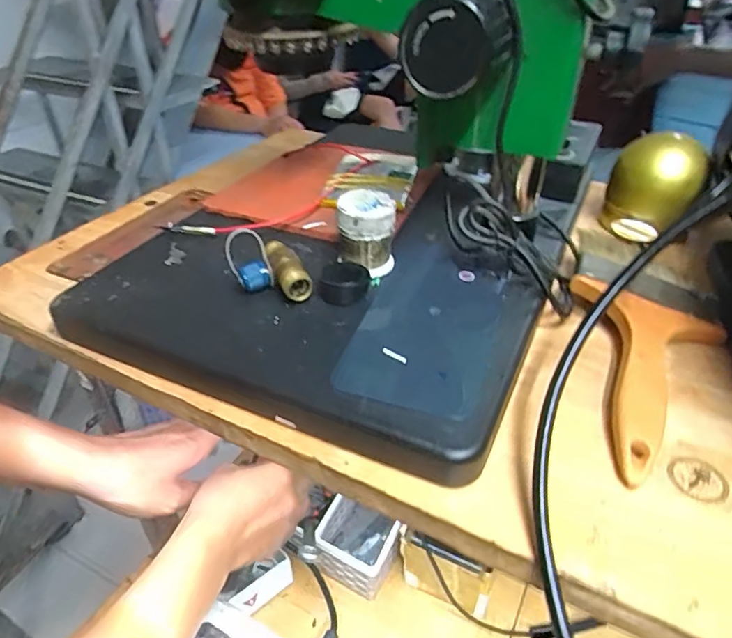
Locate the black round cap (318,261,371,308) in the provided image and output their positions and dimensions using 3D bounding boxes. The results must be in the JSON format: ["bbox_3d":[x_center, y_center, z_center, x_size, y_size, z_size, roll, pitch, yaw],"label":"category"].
[{"bbox_3d":[-0.013,-0.020,0.312,0.028,0.015,0.028,0,37,0],"label":"black round cap"}]

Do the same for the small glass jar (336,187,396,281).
[{"bbox_3d":[0.000,-0.050,0.322,0.034,0.044,0.030,-2,37,-3],"label":"small glass jar"}]

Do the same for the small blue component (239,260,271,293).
[{"bbox_3d":[-0.064,-0.024,0.311,0.013,0.015,0.013,0,37,0],"label":"small blue component"}]

